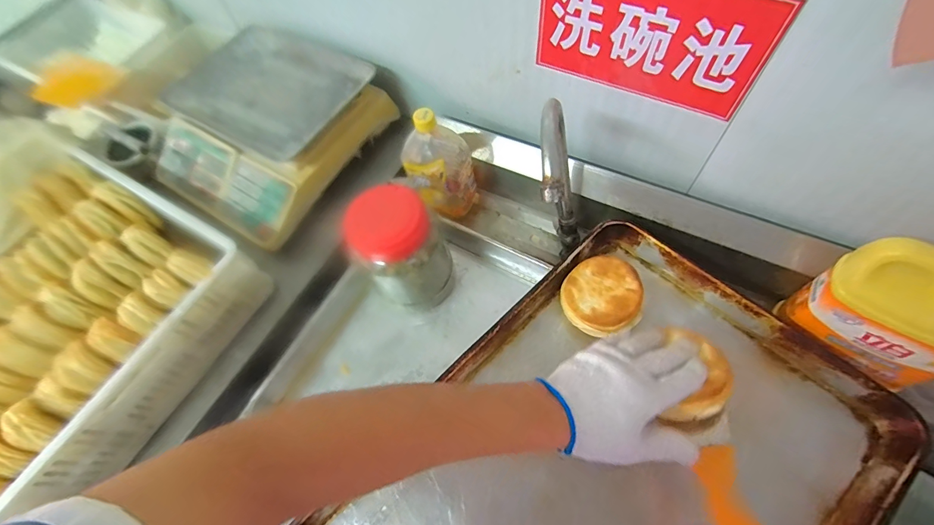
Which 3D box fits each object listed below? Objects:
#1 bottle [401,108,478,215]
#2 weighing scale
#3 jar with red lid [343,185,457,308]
[{"bbox_3d":[-0.041,-0.158,0.636,0.087,0.183,0.089,-1,60,2],"label":"bottle"},{"bbox_3d":[-0.379,-0.258,0.752,0.379,0.119,0.361,29,65,17],"label":"weighing scale"},{"bbox_3d":[-0.093,-0.006,0.580,0.115,0.194,0.111,-1,60,2],"label":"jar with red lid"}]

